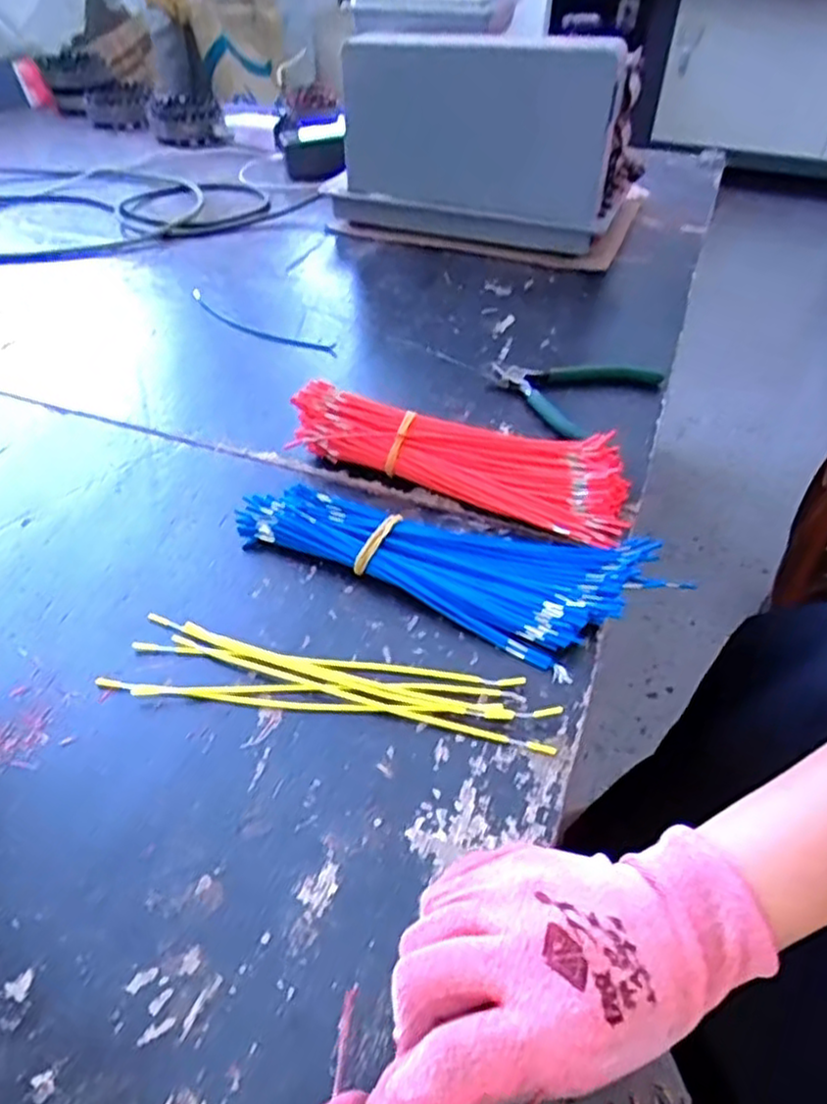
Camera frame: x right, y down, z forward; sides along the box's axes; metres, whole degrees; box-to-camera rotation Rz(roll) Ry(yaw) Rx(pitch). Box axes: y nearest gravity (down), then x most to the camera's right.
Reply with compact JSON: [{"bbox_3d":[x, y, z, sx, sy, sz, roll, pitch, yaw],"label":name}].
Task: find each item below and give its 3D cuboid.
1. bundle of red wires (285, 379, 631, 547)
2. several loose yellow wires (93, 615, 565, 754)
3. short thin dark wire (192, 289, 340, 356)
[{"bbox_3d":[0.034,-0.072,0.535,0.247,0.043,0.078,17,46,16],"label":"bundle of red wires"},{"bbox_3d":[-0.047,0.076,0.411,0.246,0.009,0.051,10,45,9],"label":"several loose yellow wires"},{"bbox_3d":[-0.161,-0.233,0.740,0.201,0.005,0.036,26,49,23],"label":"short thin dark wire"}]

